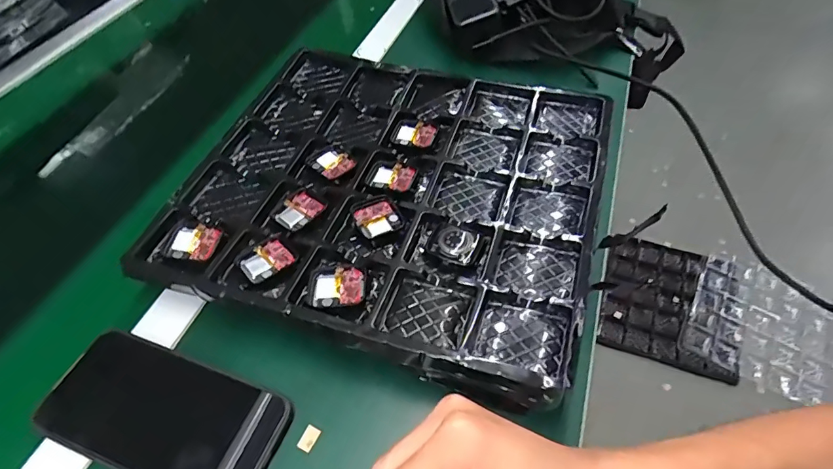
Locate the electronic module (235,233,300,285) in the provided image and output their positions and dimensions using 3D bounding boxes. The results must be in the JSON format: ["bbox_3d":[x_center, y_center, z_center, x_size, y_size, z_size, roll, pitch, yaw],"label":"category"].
[{"bbox_3d":[-0.116,0.017,0.366,0.040,0.004,0.037,-35,61,-22],"label":"electronic module"}]

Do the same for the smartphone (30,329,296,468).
[{"bbox_3d":[-0.169,0.121,0.320,0.160,0.010,0.077,17,56,12],"label":"smartphone"}]

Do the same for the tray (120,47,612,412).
[{"bbox_3d":[-0.020,-0.050,0.417,0.342,0.036,0.315,16,56,12],"label":"tray"}]

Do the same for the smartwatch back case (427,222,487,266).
[{"bbox_3d":[0.030,0.007,0.372,0.040,0.011,0.036,24,58,17],"label":"smartwatch back case"}]

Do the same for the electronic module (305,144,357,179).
[{"bbox_3d":[-0.081,-0.067,0.445,0.047,0.011,0.033,37,63,24],"label":"electronic module"}]

